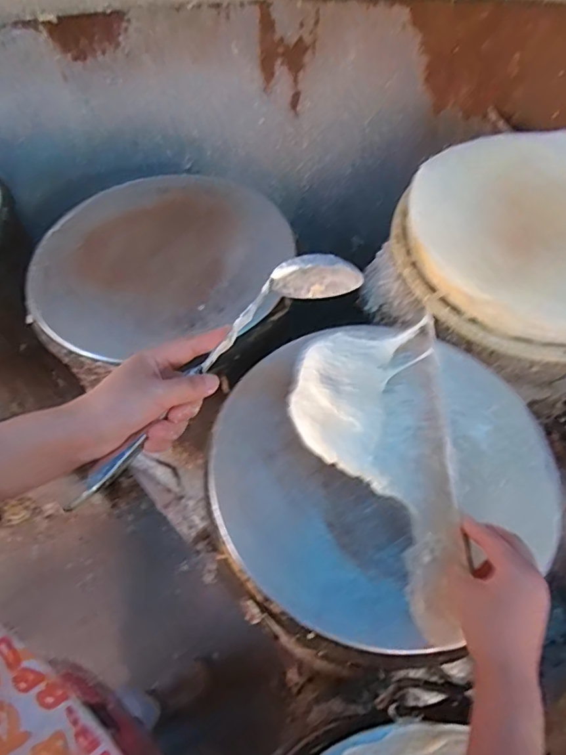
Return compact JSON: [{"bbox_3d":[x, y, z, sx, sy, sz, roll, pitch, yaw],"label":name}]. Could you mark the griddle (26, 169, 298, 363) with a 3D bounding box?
[{"bbox_3d":[-0.182,-0.193,0.711,0.351,0.064,0.333,-10,58,-6],"label":"griddle"}]

